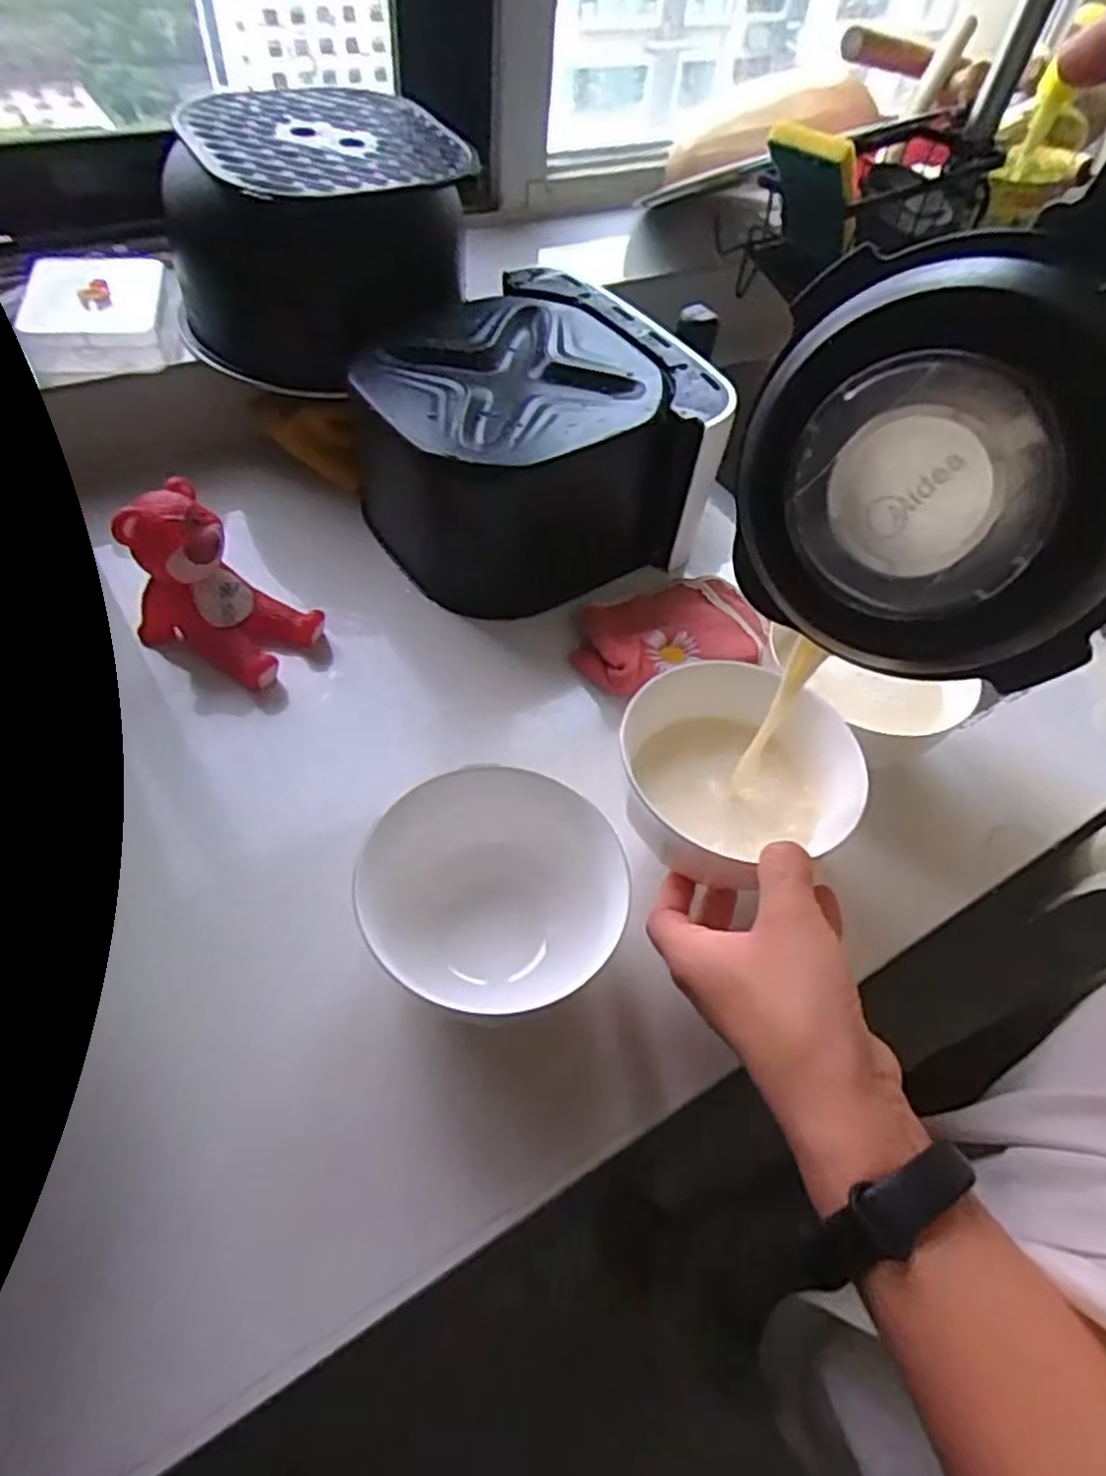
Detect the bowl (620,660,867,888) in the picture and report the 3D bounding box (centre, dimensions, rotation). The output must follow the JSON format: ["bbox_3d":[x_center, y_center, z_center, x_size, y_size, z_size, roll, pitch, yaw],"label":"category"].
[{"bbox_3d":[0.093,0.016,0.401,0.103,0.053,0.108,3,54,-4],"label":"bowl"}]

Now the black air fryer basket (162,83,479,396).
[{"bbox_3d":[-0.171,-0.367,0.566,0.208,0.126,0.194,2,54,-4],"label":"black air fryer basket"}]

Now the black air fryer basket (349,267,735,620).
[{"bbox_3d":[-0.018,-0.202,0.550,0.228,0.126,0.232,-32,63,-25],"label":"black air fryer basket"}]

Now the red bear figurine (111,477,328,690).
[{"bbox_3d":[-0.203,-0.094,0.474,0.097,0.090,0.072,24,56,12],"label":"red bear figurine"}]

